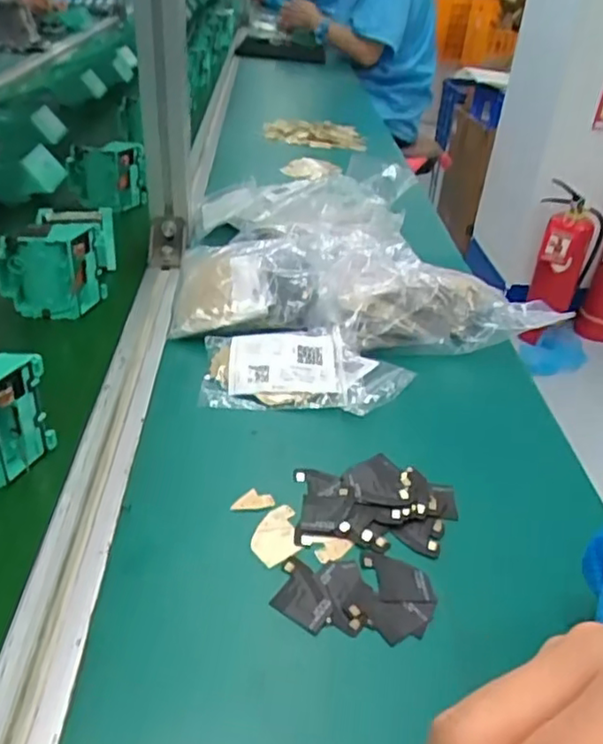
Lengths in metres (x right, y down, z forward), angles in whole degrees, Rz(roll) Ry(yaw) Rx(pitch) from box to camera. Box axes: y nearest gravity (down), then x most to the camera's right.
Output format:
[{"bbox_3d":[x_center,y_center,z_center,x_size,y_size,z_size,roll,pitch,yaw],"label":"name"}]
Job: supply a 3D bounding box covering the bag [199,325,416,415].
[{"bbox_3d":[0.005,-0.004,0.487,0.152,0.023,0.082,6,34,0],"label":"bag"}]

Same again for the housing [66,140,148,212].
[{"bbox_3d":[-0.233,-0.234,0.755,0.078,0.078,0.039,16,36,15],"label":"housing"}]

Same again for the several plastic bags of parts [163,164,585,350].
[{"bbox_3d":[0.047,-0.122,0.634,0.316,0.058,0.302,3,35,-4],"label":"several plastic bags of parts"}]

